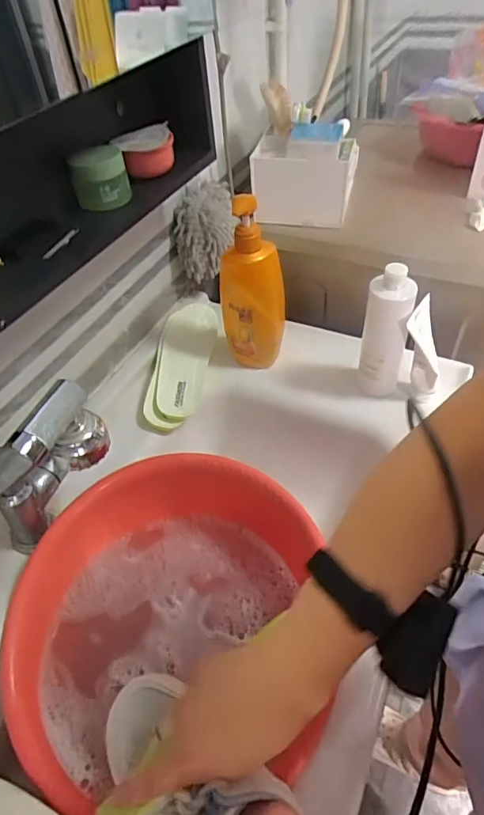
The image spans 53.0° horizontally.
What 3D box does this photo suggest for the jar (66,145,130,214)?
[{"bbox_3d":[-0.165,-0.268,0.568,0.061,0.052,0.053,-13,47,-7],"label":"jar"}]

